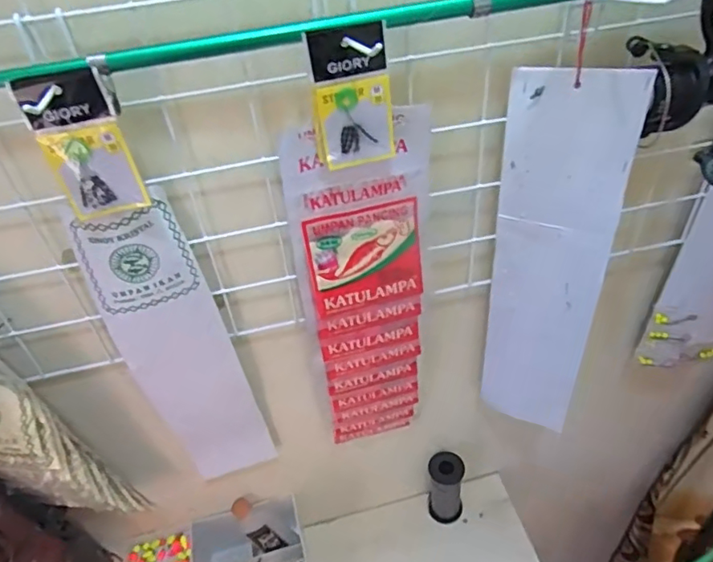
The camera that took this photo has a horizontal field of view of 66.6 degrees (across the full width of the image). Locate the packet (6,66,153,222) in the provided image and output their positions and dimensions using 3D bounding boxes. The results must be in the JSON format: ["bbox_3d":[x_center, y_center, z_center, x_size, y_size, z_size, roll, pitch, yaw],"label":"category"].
[{"bbox_3d":[-0.174,-0.085,0.354,0.053,0.100,0.016,-11,38,-5],"label":"packet"}]

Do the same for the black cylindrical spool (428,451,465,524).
[{"bbox_3d":[0.128,0.297,0.776,0.050,0.123,0.043,2,42,10],"label":"black cylindrical spool"}]

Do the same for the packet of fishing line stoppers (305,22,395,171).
[{"bbox_3d":[-0.002,-0.122,0.369,0.051,0.091,0.014,-10,42,-4],"label":"packet of fishing line stoppers"}]

